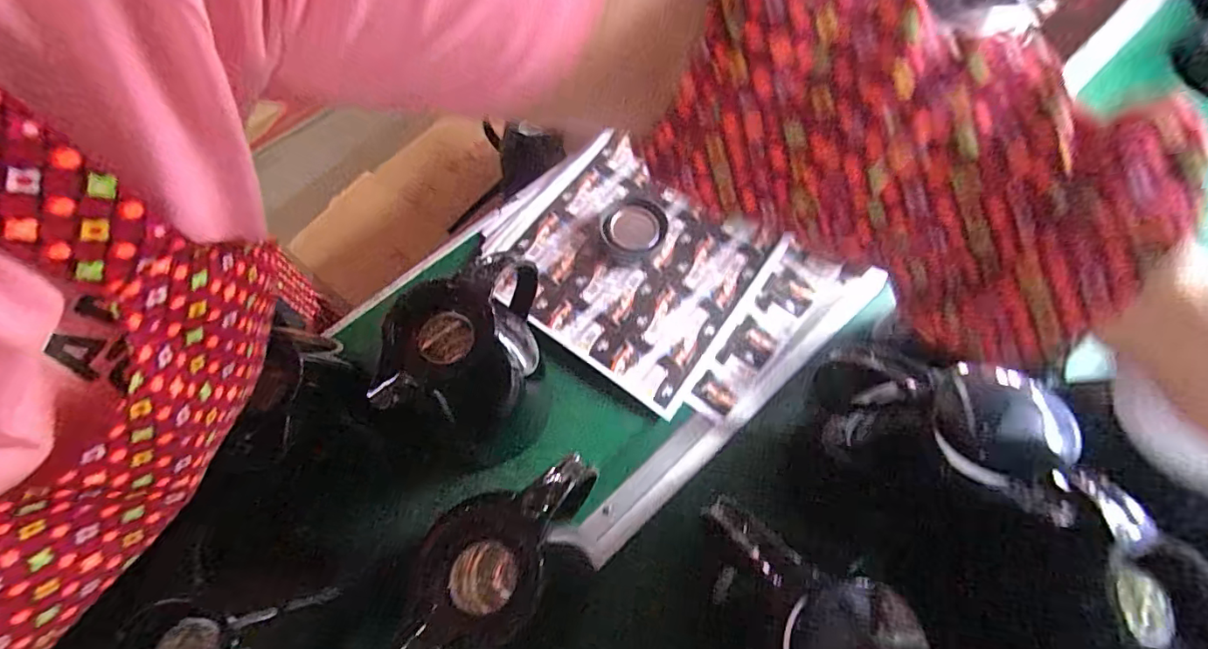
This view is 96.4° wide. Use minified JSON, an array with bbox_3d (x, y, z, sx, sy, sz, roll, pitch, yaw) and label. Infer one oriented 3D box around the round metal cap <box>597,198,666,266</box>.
[{"bbox_3d":[0.030,-0.100,0.566,0.068,0.024,0.066,0,70,0],"label":"round metal cap"}]

